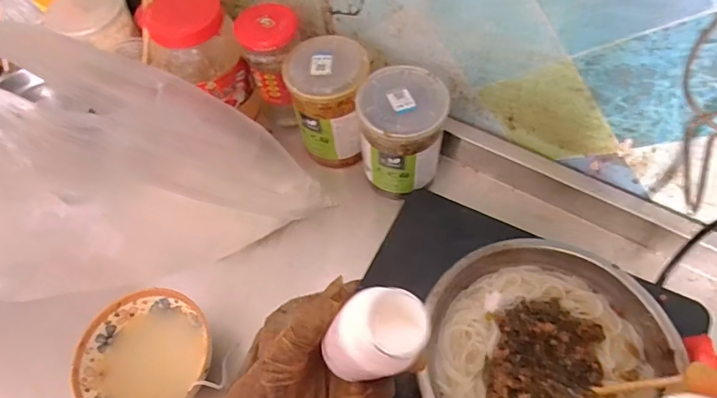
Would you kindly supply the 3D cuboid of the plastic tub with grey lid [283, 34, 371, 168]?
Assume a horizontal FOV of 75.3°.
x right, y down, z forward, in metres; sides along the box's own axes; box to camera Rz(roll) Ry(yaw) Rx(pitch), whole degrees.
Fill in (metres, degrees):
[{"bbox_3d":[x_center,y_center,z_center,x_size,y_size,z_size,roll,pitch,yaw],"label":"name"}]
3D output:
[{"bbox_3d":[-0.028,-0.101,0.511,0.079,0.126,0.078,-2,59,3],"label":"plastic tub with grey lid"}]

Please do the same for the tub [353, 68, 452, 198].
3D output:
[{"bbox_3d":[0.046,-0.066,0.481,0.083,0.110,0.079,-2,59,3],"label":"tub"}]

